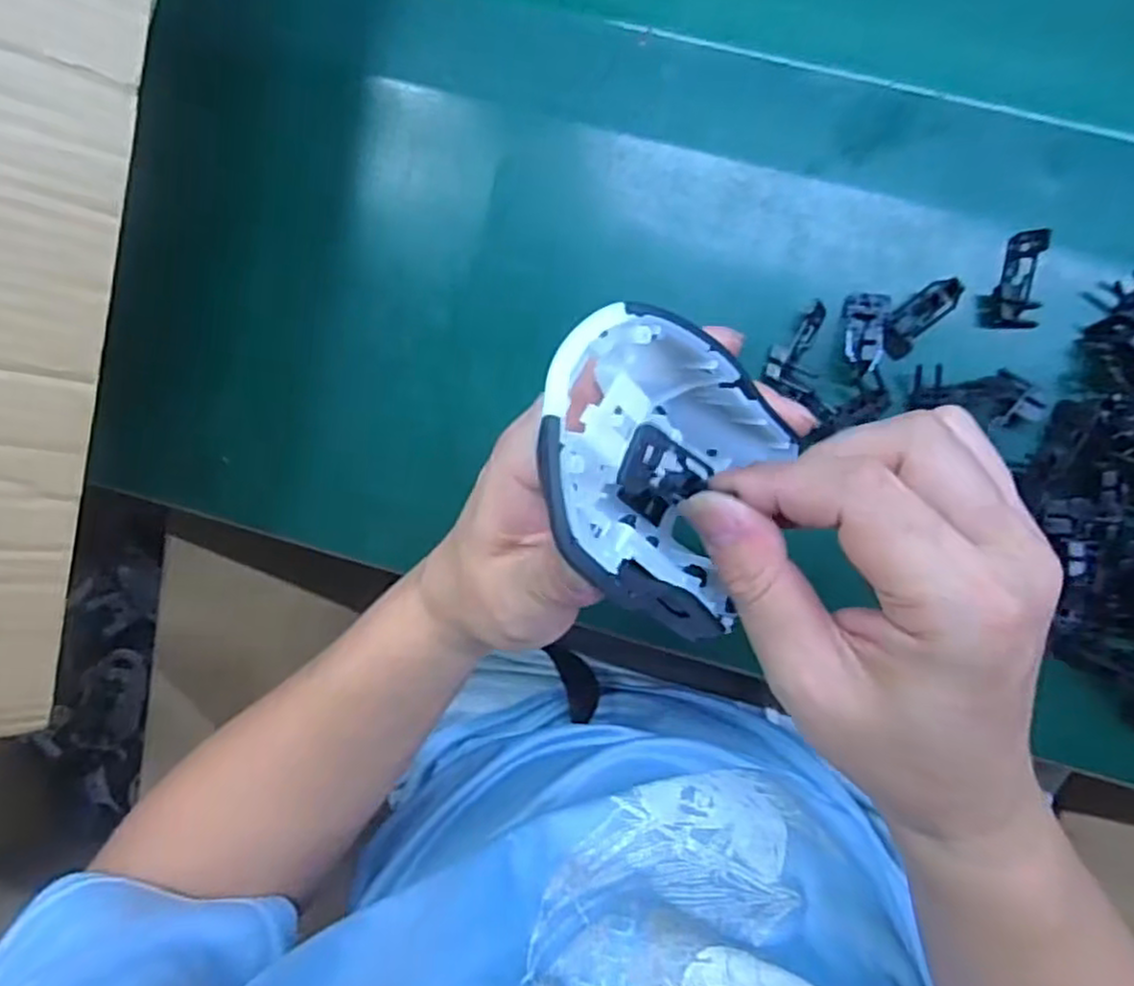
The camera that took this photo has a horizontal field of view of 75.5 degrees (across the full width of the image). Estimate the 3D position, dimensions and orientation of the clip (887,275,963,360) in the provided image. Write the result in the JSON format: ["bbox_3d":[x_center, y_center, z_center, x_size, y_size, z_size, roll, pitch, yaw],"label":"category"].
[{"bbox_3d":[0.171,-0.086,0.357,0.018,0.005,0.043,40,119,3],"label":"clip"}]

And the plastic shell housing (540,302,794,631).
[{"bbox_3d":[0.028,-0.003,0.214,0.039,0.109,0.075,-9,64,43],"label":"plastic shell housing"}]

